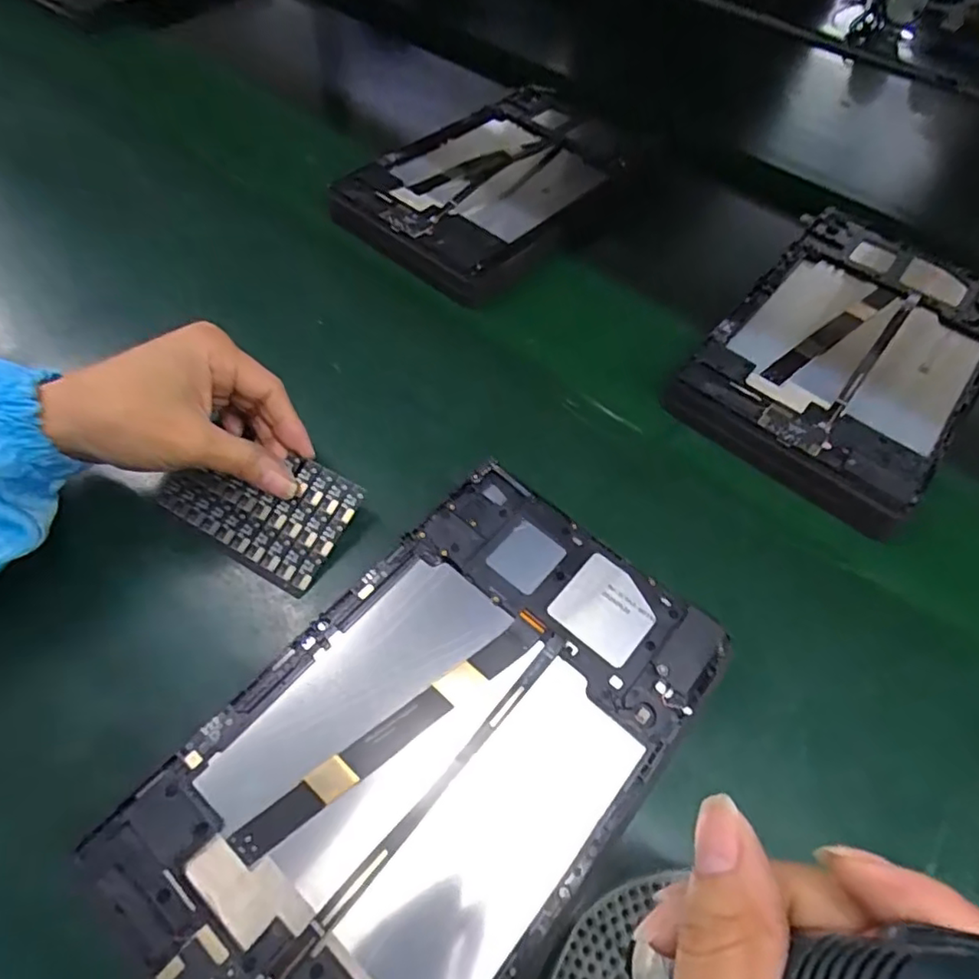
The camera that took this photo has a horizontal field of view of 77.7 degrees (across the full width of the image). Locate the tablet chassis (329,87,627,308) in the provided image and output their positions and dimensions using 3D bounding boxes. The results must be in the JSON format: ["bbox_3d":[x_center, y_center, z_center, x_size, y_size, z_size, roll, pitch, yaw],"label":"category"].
[{"bbox_3d":[0.011,-0.257,0.504,0.155,0.031,0.284,33,58,17],"label":"tablet chassis"}]

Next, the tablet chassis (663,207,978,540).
[{"bbox_3d":[0.244,-0.100,0.402,0.150,0.012,0.266,34,64,19],"label":"tablet chassis"}]

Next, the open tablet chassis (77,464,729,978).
[{"bbox_3d":[-0.022,0.105,0.254,0.149,0.011,0.231,37,64,19],"label":"open tablet chassis"}]

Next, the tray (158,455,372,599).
[{"bbox_3d":[-0.123,0.005,0.325,0.100,0.004,0.064,29,79,13],"label":"tray"}]

